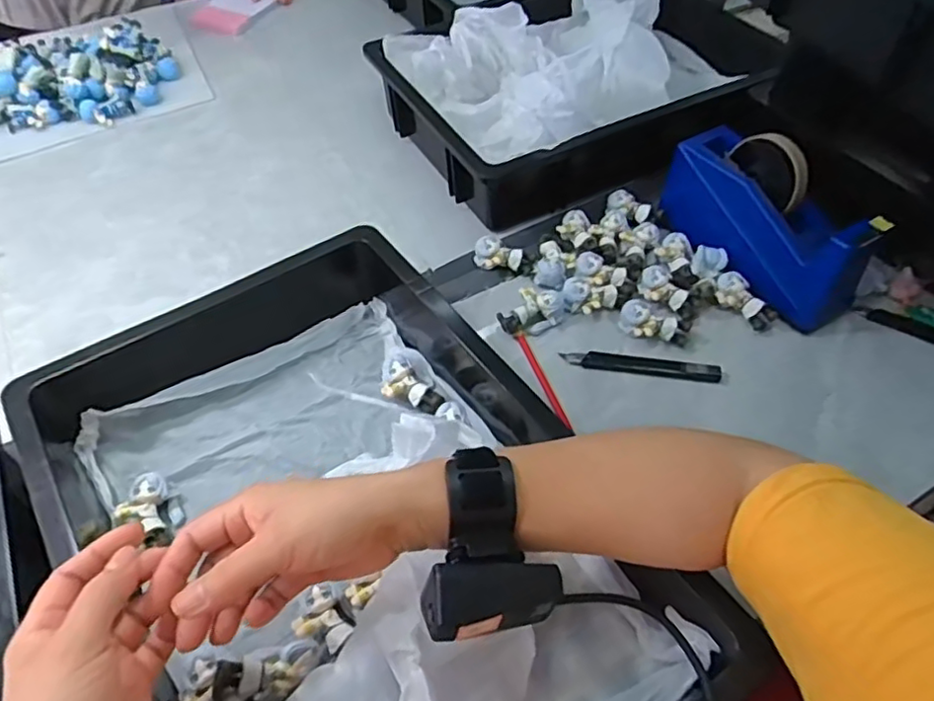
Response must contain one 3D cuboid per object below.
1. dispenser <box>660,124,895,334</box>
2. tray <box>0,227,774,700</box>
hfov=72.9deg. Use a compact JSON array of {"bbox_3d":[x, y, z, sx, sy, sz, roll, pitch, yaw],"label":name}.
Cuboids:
[{"bbox_3d":[0.280,-0.122,0.602,0.059,0.119,0.204,-25,56,-18],"label":"dispenser"},{"bbox_3d":[-0.103,0.099,0.446,0.320,0.092,0.511,-29,57,-20],"label":"tray"}]

